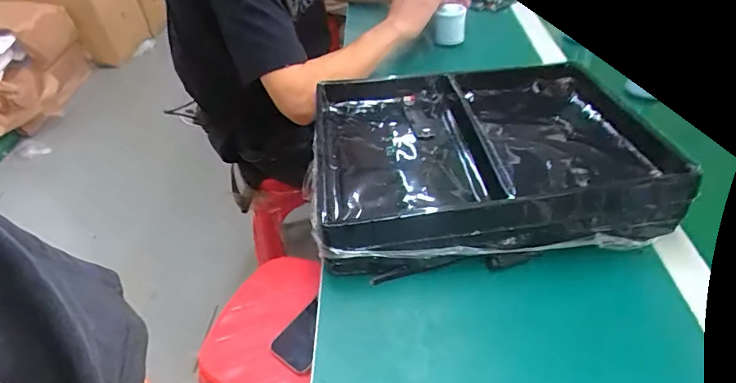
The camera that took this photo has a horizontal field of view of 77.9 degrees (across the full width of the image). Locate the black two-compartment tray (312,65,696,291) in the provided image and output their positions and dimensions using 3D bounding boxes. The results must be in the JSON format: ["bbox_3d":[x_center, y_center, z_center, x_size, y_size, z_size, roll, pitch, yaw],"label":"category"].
[{"bbox_3d":[0.124,-0.048,0.550,0.388,0.071,0.292,-6,43,-3],"label":"black two-compartment tray"}]

